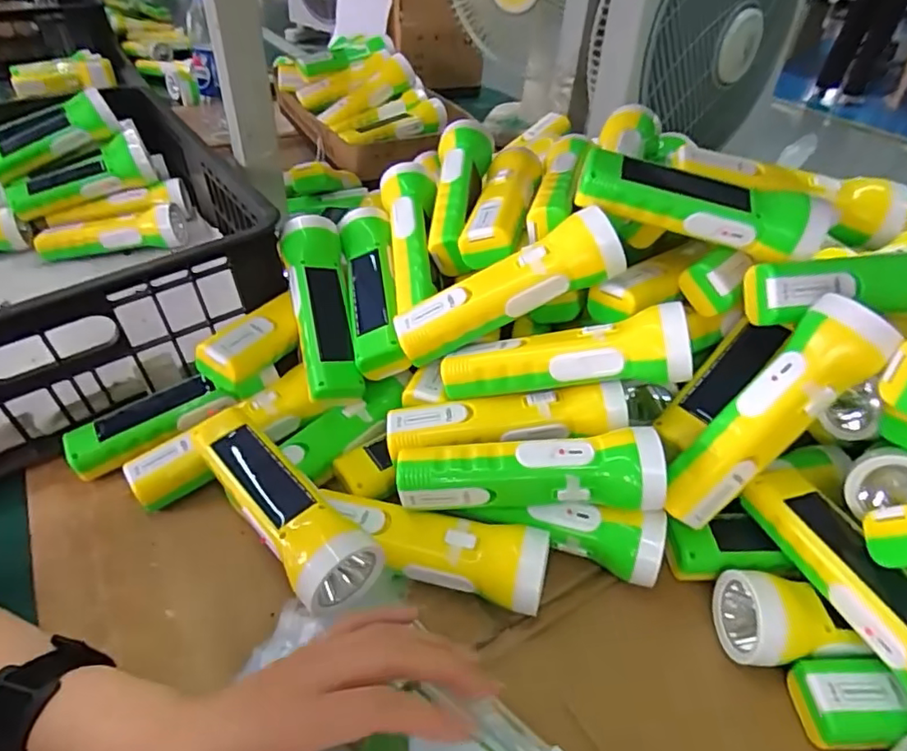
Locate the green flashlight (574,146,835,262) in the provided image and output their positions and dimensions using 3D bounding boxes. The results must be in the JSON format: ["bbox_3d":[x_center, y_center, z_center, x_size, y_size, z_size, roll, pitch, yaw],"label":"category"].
[{"bbox_3d":[0.174,-0.123,0.408,0.173,0.041,0.049,8,41,6],"label":"green flashlight"}]

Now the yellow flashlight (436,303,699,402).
[{"bbox_3d":[0.073,-0.011,0.396,0.166,0.041,0.040,-8,38,18],"label":"yellow flashlight"}]

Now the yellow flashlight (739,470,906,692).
[{"bbox_3d":[0.240,0.117,0.329,0.045,0.043,0.162,-10,42,-14],"label":"yellow flashlight"}]

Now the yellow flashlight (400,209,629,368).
[{"bbox_3d":[0.038,-0.061,0.414,0.169,0.042,0.043,-27,43,6],"label":"yellow flashlight"}]

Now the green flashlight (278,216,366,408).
[{"bbox_3d":[-0.110,-0.057,0.473,0.048,0.038,0.167,-9,64,-13],"label":"green flashlight"}]

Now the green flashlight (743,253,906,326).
[{"bbox_3d":[0.289,-0.064,0.390,0.177,0.050,0.046,-3,41,-7],"label":"green flashlight"}]

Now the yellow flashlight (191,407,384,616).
[{"bbox_3d":[-0.116,0.077,0.378,0.048,0.040,0.168,-29,50,-31],"label":"yellow flashlight"}]

